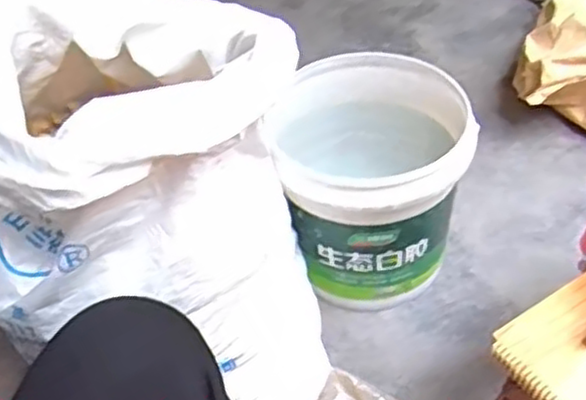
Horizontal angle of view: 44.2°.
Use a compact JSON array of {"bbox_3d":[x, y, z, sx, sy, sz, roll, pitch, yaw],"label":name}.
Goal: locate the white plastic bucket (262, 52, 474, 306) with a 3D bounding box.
[{"bbox_3d":[0.114,-0.014,1.013,0.257,0.270,0.270,-4,45,4],"label":"white plastic bucket"}]

